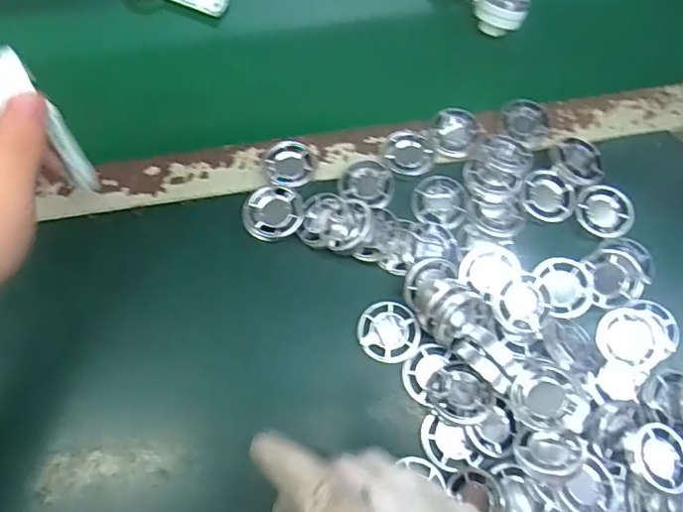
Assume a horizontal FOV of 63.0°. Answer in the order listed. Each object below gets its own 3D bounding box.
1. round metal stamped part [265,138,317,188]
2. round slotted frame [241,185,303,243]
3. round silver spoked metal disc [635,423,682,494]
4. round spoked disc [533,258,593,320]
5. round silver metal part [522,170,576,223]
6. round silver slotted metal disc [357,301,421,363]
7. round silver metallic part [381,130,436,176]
[{"bbox_3d":[-0.038,-0.067,0.412,0.035,0.012,0.039,-38,76,-11],"label":"round metal stamped part"},{"bbox_3d":[-0.047,-0.029,0.395,0.041,0.023,0.038,0,72,0],"label":"round slotted frame"},{"bbox_3d":[0.190,0.120,0.332,0.032,0.014,0.037,-10,73,-3],"label":"round silver spoked metal disc"},{"bbox_3d":[0.147,0.020,0.366,0.035,0.009,0.040,-14,73,-5],"label":"round spoked disc"},{"bbox_3d":[0.146,-0.043,0.394,0.036,0.010,0.034,0,72,0],"label":"round silver metal part"},{"bbox_3d":[0.031,0.050,0.366,0.040,0.004,0.038,0,72,0],"label":"round silver slotted metal disc"},{"bbox_3d":[0.050,-0.077,0.413,0.039,0.008,0.039,0,72,0],"label":"round silver metallic part"}]

